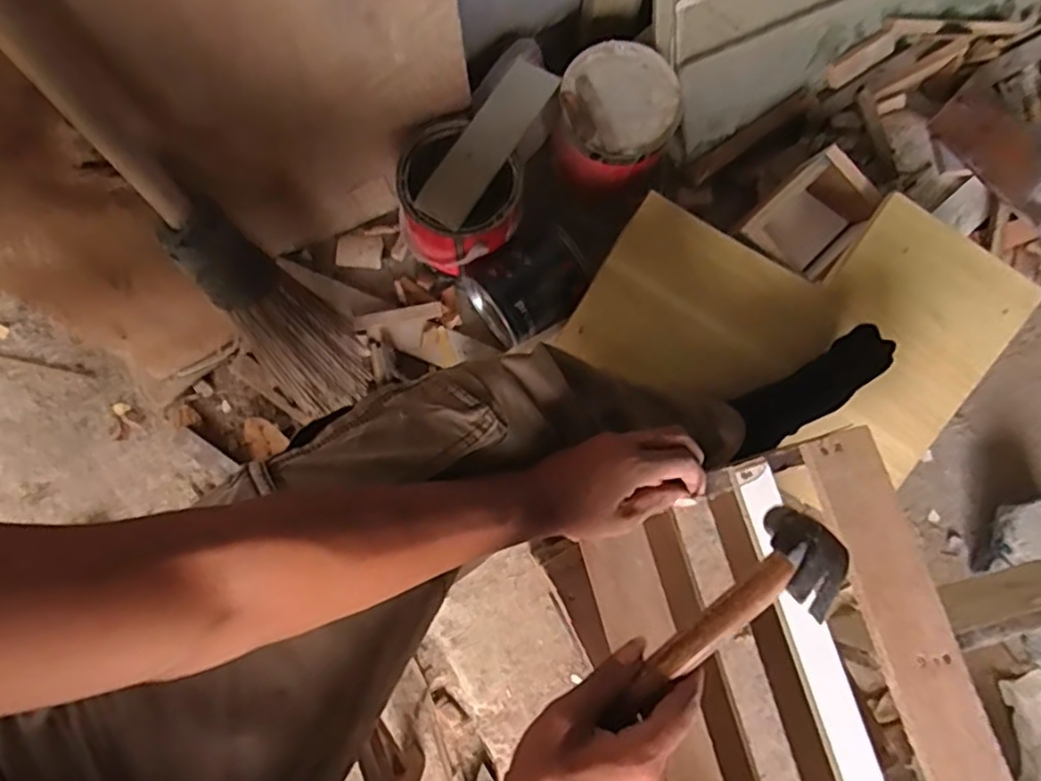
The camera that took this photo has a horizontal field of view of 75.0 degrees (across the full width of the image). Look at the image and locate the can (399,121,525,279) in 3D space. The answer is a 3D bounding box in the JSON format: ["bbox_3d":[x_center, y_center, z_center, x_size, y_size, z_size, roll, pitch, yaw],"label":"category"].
[{"bbox_3d":[-0.082,-0.236,0.885,0.166,0.147,0.141,35,79,3],"label":"can"}]

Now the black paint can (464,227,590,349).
[{"bbox_3d":[0.010,-0.141,0.882,0.143,0.099,0.127,-32,83,-9],"label":"black paint can"}]

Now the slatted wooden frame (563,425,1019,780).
[{"bbox_3d":[0.205,0.226,0.499,0.256,0.046,0.334,-18,80,-4],"label":"slatted wooden frame"}]

